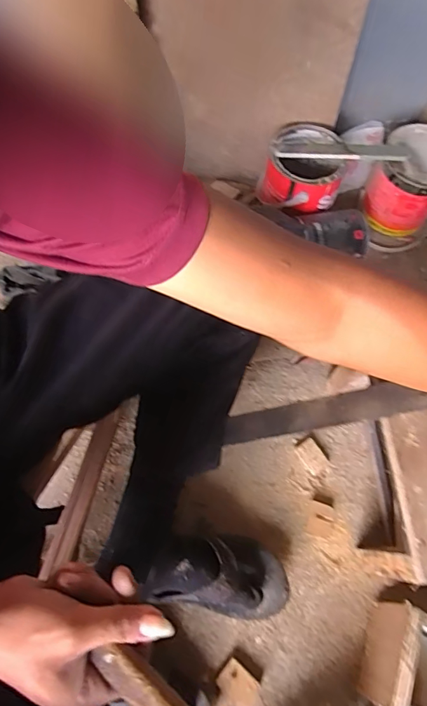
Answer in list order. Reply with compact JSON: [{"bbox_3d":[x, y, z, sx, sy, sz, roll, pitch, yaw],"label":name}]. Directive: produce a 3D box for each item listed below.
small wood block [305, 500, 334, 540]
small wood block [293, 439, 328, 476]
[{"bbox_3d":[0.175,0.273,0.729,0.041,0.010,0.052,17,67,5],"label":"small wood block"},{"bbox_3d":[0.169,0.178,0.770,0.039,0.012,0.055,-34,72,-16],"label":"small wood block"}]

